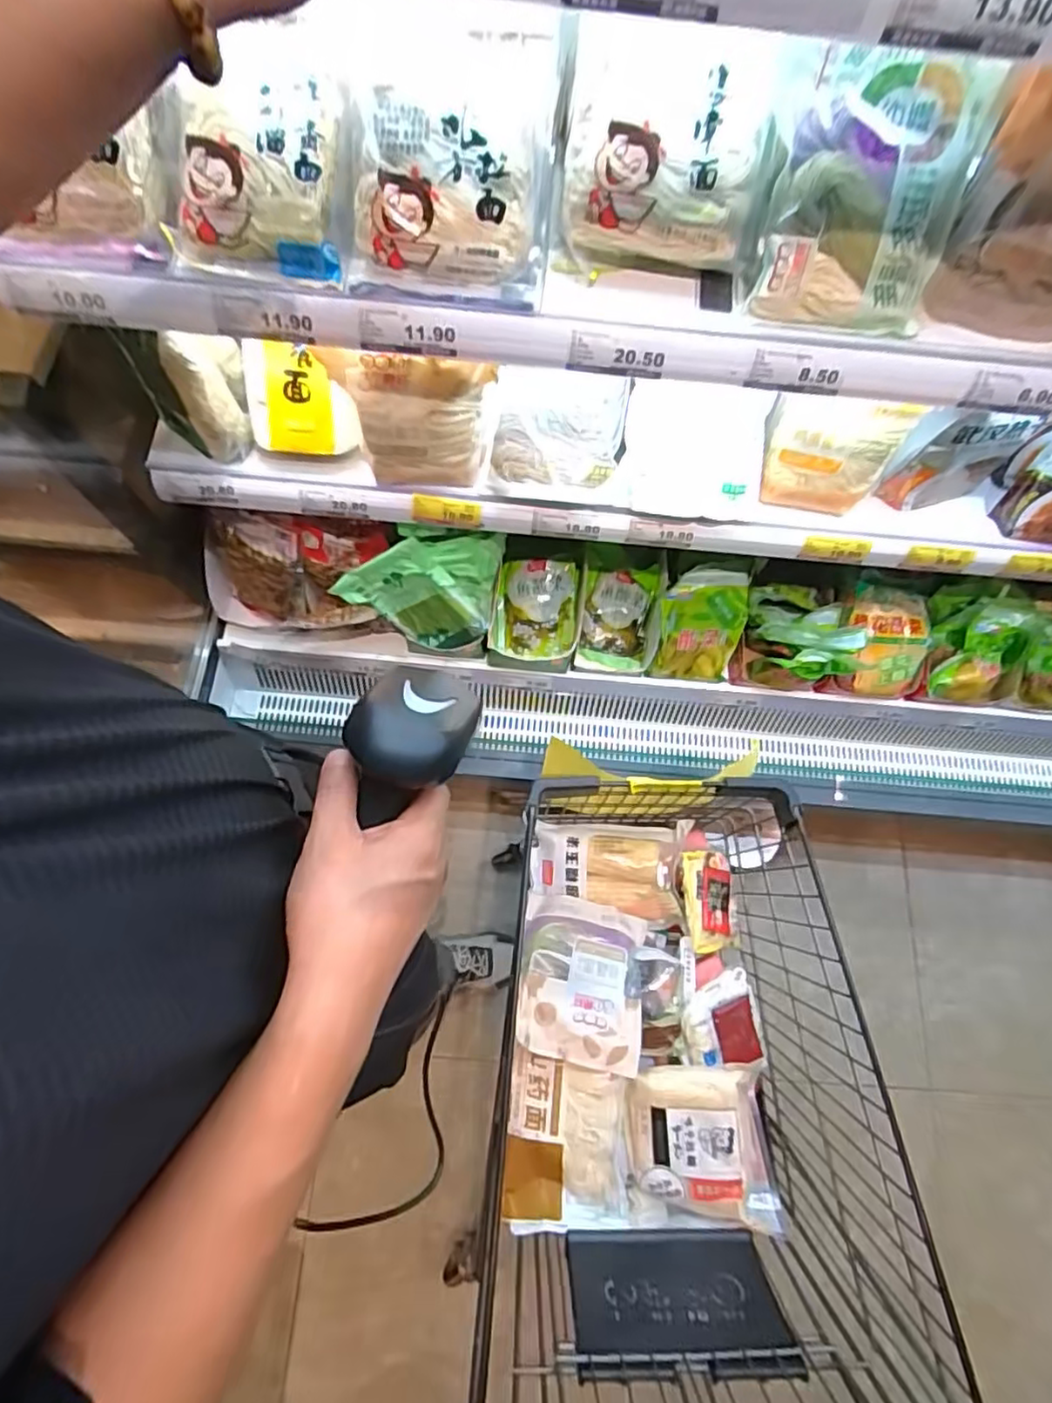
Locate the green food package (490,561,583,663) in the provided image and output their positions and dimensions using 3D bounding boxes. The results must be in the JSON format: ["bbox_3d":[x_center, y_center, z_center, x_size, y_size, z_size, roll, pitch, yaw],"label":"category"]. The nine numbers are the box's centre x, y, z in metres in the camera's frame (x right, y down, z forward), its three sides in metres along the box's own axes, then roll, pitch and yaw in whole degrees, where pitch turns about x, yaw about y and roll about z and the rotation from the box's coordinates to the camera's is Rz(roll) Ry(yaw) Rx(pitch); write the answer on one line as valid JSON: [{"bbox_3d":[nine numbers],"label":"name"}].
[{"bbox_3d":[0.018,-0.150,1.053,0.140,0.060,0.156,8,72,0],"label":"green food package"}]

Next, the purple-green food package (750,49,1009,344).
[{"bbox_3d":[0.283,-0.416,0.532,0.148,0.027,0.182,9,112,2],"label":"purple-green food package"}]

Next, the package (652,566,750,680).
[{"bbox_3d":[0.291,-0.118,1.038,0.142,0.190,0.026,-3,30,-13],"label":"package"}]

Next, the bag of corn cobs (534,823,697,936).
[{"bbox_3d":[0.116,0.233,0.892,0.213,0.051,0.135,7,72,0],"label":"bag of corn cobs"}]

